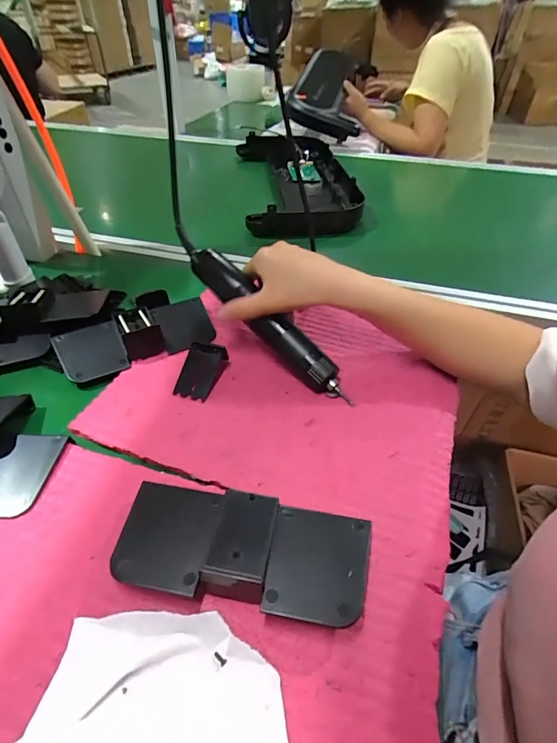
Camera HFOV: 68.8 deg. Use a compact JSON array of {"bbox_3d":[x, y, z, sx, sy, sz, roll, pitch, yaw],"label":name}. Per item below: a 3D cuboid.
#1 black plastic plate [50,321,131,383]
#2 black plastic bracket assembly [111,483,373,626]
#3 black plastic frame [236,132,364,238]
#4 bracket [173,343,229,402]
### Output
[{"bbox_3d":[-0.197,-0.022,0.426,0.063,0.008,0.069,-17,58,-22],"label":"black plastic plate"},{"bbox_3d":[-0.028,0.113,0.273,0.167,0.031,0.080,8,43,7],"label":"black plastic bracket assembly"},{"bbox_3d":[0.036,-0.405,0.850,0.214,0.050,0.483,-3,43,-4],"label":"black plastic frame"},{"bbox_3d":[-0.077,-0.005,0.401,0.036,0.032,0.056,16,45,15],"label":"bracket"}]

